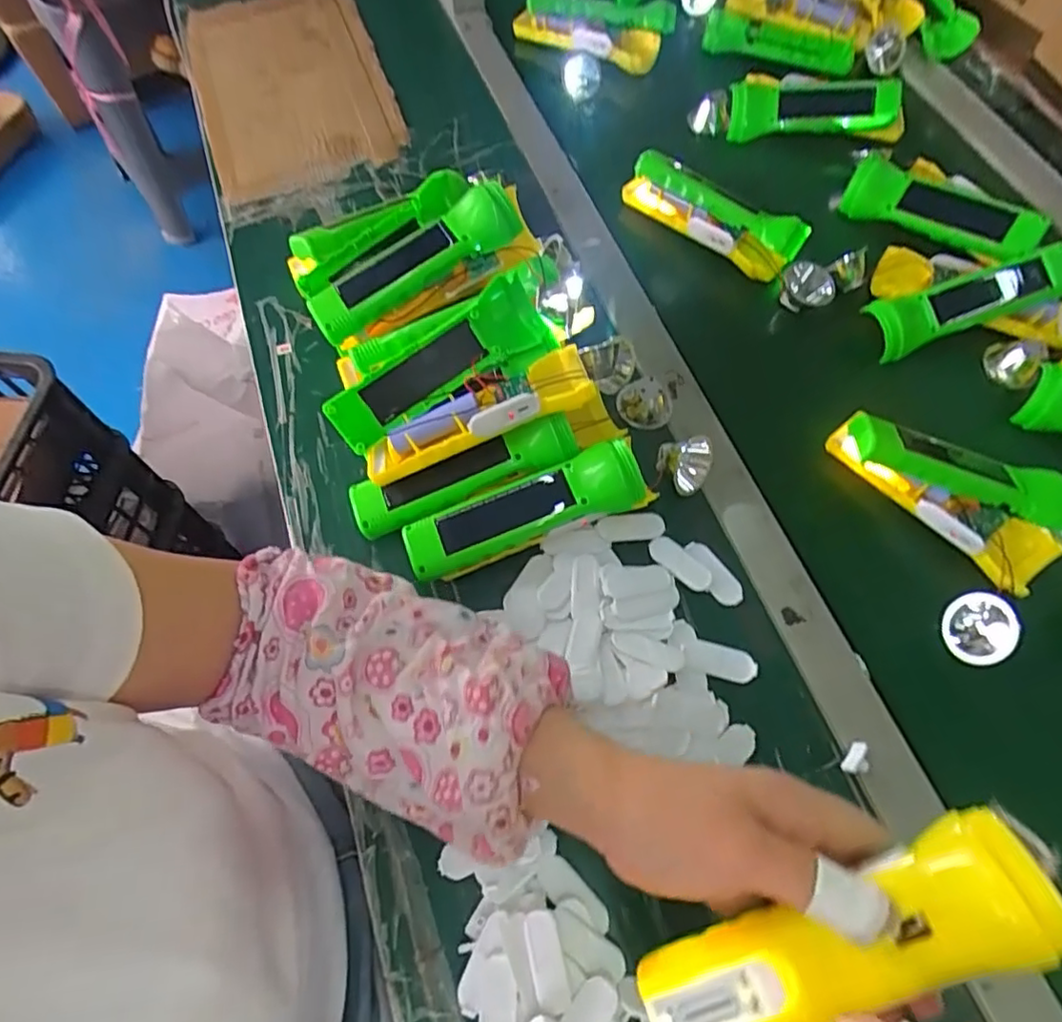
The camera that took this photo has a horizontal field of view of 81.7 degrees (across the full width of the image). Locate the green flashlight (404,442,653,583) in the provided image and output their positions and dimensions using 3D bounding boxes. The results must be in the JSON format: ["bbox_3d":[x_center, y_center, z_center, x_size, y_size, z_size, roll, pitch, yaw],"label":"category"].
[{"bbox_3d":[-0.002,-0.002,0.416,0.171,0.042,0.046,-18,67,-10],"label":"green flashlight"}]

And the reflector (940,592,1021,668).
[{"bbox_3d":[0.296,0.077,0.403,0.037,0.023,0.042,36,71,13],"label":"reflector"}]

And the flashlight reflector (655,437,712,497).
[{"bbox_3d":[0.112,-0.038,0.448,0.039,0.041,0.024,-43,45,-9],"label":"flashlight reflector"}]

